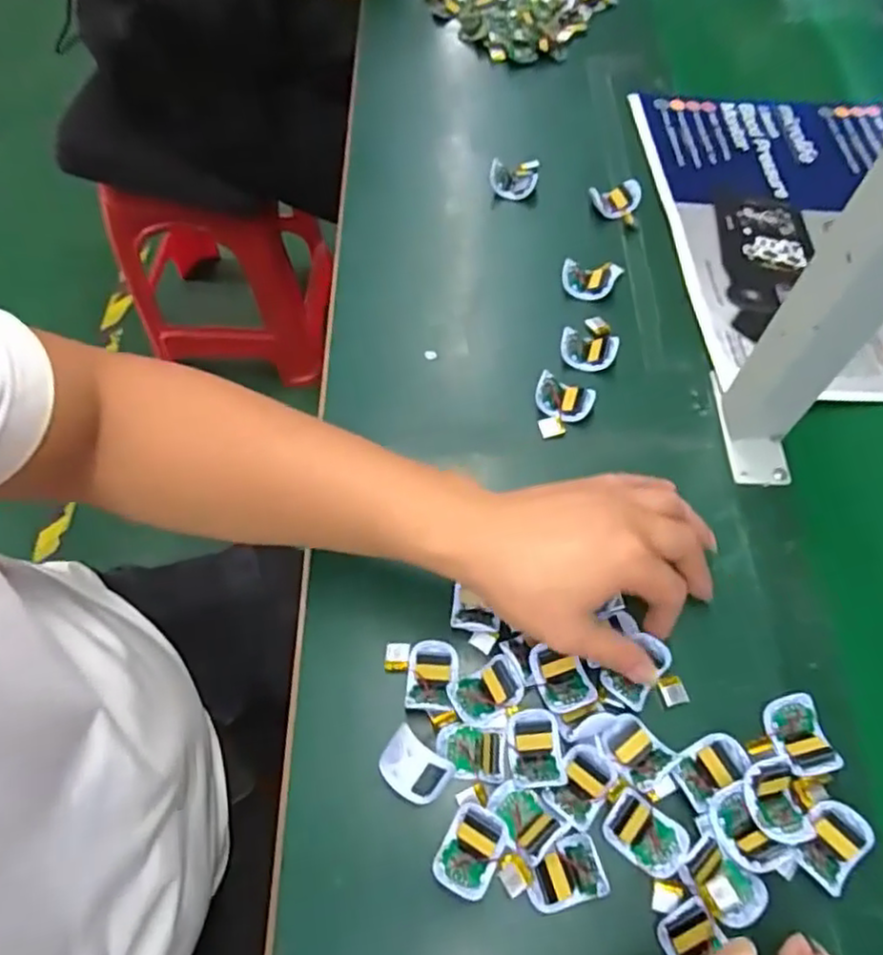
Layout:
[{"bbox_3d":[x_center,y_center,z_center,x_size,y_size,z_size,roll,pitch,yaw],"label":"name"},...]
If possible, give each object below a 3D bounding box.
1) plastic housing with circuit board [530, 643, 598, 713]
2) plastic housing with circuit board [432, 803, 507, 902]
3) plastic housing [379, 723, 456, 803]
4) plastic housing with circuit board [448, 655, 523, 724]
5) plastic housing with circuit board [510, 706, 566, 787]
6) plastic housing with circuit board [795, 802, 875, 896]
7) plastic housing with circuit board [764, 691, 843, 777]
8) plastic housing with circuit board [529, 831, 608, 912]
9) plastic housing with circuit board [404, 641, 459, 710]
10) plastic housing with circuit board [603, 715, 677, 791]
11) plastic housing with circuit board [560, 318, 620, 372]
[{"bbox_3d":[0.072,0.119,0.405,0.029,0.015,0.040,-20,63,-10],"label":"plastic housing with circuit board"},{"bbox_3d":[0.016,0.202,0.368,0.031,0.007,0.043,26,65,14],"label":"plastic housing with circuit board"},{"bbox_3d":[-0.016,0.165,0.384,0.040,0.018,0.029,34,67,17],"label":"plastic housing"},{"bbox_3d":[0.026,0.128,0.406,0.043,0.010,0.028,-24,64,-12],"label":"plastic housing with circuit board"},{"bbox_3d":[0.055,0.156,0.392,0.029,0.011,0.042,-2,61,-1],"label":"plastic housing with circuit board"},{"bbox_3d":[0.210,0.197,0.363,0.042,0.009,0.029,-38,68,-19],"label":"plastic housing with circuit board"},{"bbox_3d":[0.207,0.150,0.394,0.031,0.019,0.042,-10,62,-5],"label":"plastic housing with circuit board"},{"bbox_3d":[0.065,0.209,0.357,0.039,0.013,0.030,-16,63,-8],"label":"plastic housing with circuit board"},{"bbox_3d":[-0.006,0.121,0.413,0.029,0.015,0.042,7,62,4],"label":"plastic housing with circuit board"},{"bbox_3d":[0.113,0.155,0.387,0.030,0.013,0.036,-36,67,-18],"label":"plastic housing with circuit board"},{"bbox_3d":[0.118,-0.109,0.538,0.043,0.014,0.054,14,62,8],"label":"plastic housing with circuit board"}]

